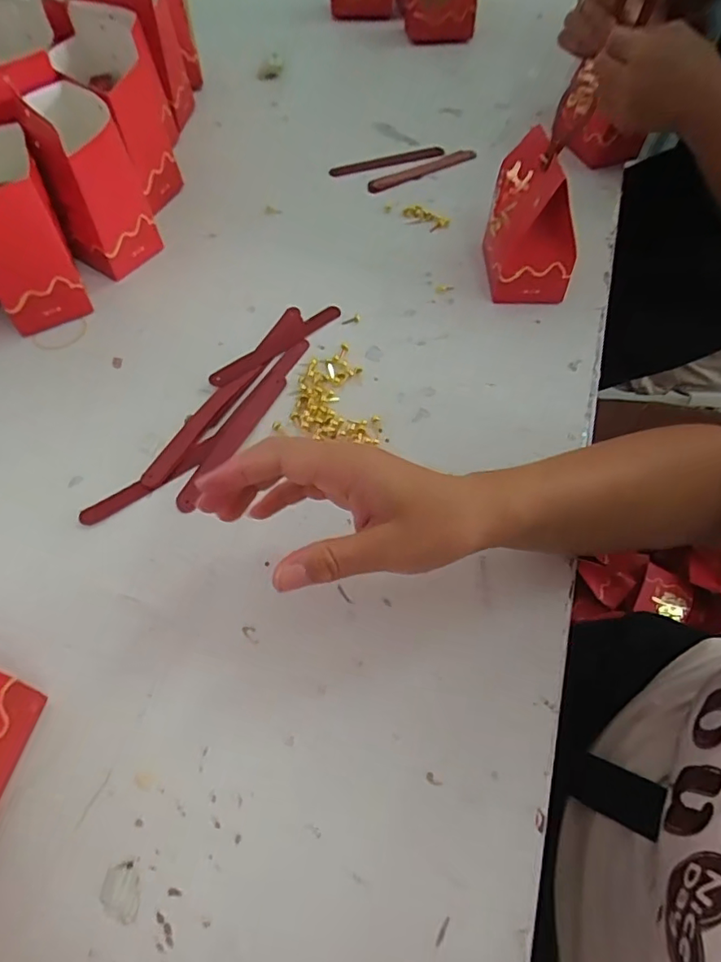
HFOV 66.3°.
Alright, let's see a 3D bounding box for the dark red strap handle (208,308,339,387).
[{"bbox_3d":[-0.067,-0.111,0.449,0.127,0.009,0.017,-38,66,-22],"label":"dark red strap handle"}]

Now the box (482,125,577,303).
[{"bbox_3d":[0.145,-0.216,0.462,0.070,0.110,0.081,9,59,4],"label":"box"}]

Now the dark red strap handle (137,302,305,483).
[{"bbox_3d":[-0.101,-0.072,0.428,0.018,0.007,0.196,26,61,14],"label":"dark red strap handle"}]

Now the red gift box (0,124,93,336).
[{"bbox_3d":[-0.271,-0.197,0.432,0.066,0.132,0.099,-21,61,-14],"label":"red gift box"}]

